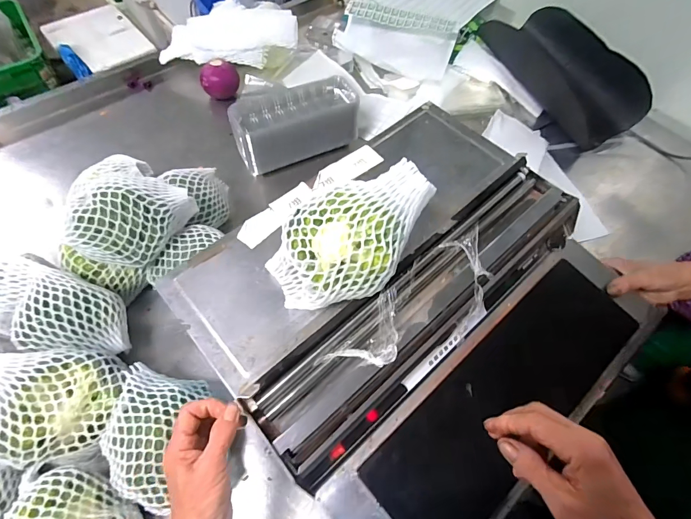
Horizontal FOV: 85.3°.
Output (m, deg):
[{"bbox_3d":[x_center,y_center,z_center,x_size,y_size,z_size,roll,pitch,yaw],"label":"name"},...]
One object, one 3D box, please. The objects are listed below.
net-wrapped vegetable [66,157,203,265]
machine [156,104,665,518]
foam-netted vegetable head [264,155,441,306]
[{"bbox_3d":[-0.312,-0.062,0.544,0.117,0.106,0.143,20,61,9],"label":"net-wrapped vegetable"},{"bbox_3d":[0.084,0.091,0.507,0.523,0.200,0.425,-36,68,-20],"label":"machine"},{"bbox_3d":[0.010,-0.018,0.394,0.171,0.107,0.100,-13,62,-10],"label":"foam-netted vegetable head"}]

